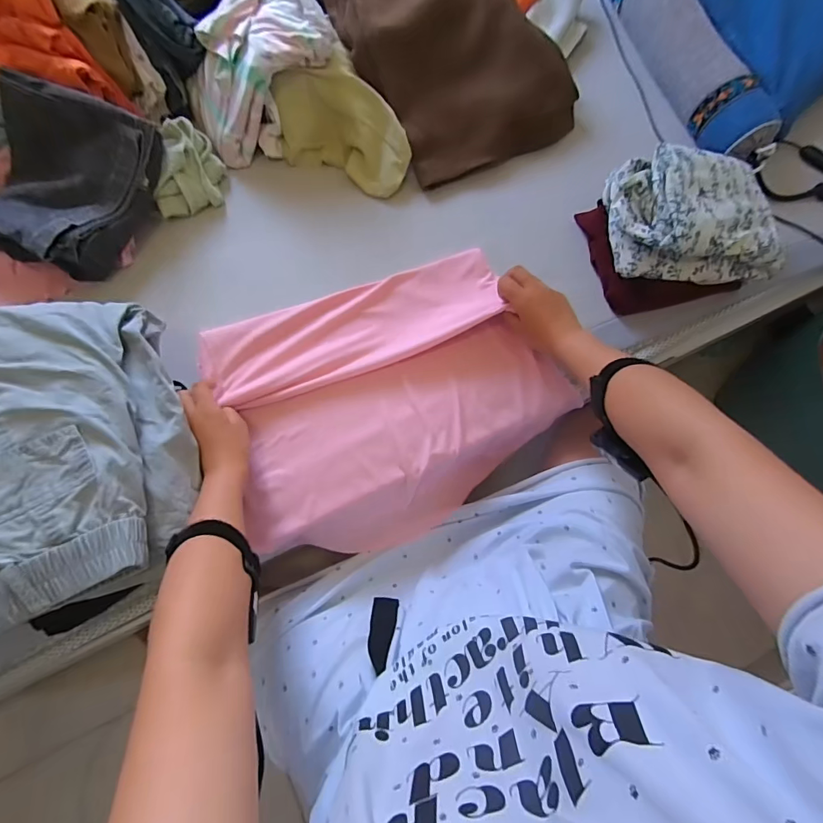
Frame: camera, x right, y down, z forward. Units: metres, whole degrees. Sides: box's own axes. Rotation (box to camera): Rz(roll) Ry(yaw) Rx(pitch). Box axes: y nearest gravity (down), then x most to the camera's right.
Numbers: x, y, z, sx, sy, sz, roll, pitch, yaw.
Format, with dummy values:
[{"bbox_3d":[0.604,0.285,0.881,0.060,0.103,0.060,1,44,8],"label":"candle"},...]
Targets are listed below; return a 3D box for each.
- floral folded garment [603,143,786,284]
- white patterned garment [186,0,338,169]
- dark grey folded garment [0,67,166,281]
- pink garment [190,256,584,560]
[{"bbox_3d":[0.361,-0.246,0.567,0.212,0.092,0.152,-7,77,-4],"label":"floral folded garment"},{"bbox_3d":[-0.224,-0.495,0.639,0.211,0.123,0.155,-39,81,-10],"label":"white patterned garment"},{"bbox_3d":[-0.469,-0.306,0.583,0.180,0.117,0.218,26,77,4],"label":"dark grey folded garment"},{"bbox_3d":[-0.020,-0.012,0.611,0.435,0.087,0.333,-20,78,-7],"label":"pink garment"}]

